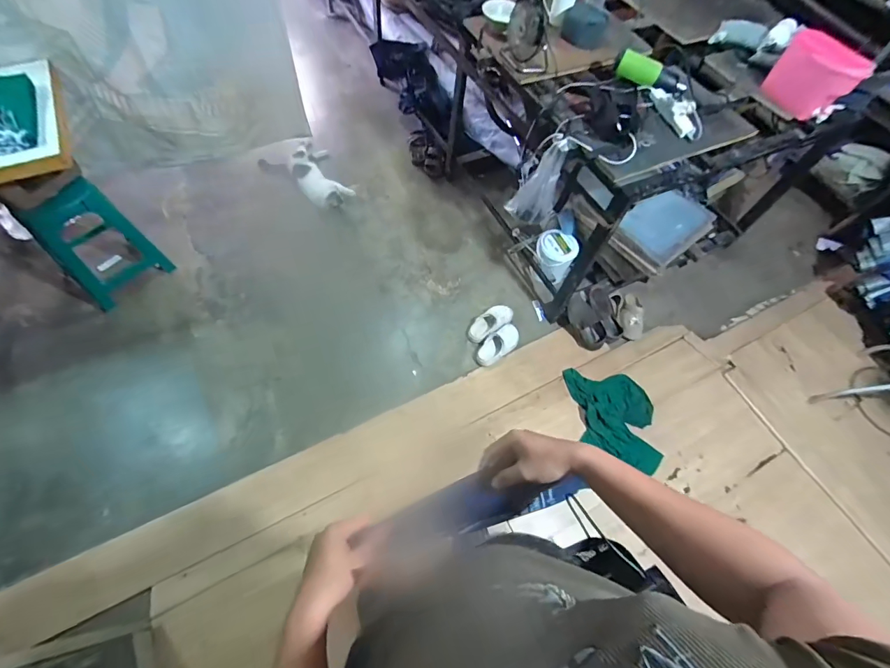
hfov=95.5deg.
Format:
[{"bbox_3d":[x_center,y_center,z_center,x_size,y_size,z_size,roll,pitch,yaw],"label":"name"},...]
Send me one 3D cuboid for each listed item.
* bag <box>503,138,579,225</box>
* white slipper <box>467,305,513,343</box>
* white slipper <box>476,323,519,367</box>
[{"bbox_3d":[0.301,-0.499,1.331,0.164,0.313,0.059,34,64,11],"label":"bag"},{"bbox_3d":[0.208,-0.052,1.858,0.241,0.074,0.121,-31,68,-19],"label":"white slipper"},{"bbox_3d":[0.240,0.052,1.779,0.240,0.056,0.122,-31,68,-19],"label":"white slipper"}]

